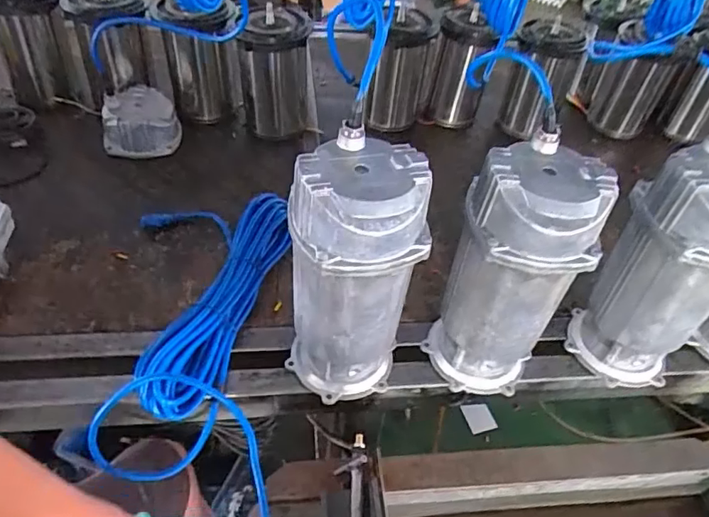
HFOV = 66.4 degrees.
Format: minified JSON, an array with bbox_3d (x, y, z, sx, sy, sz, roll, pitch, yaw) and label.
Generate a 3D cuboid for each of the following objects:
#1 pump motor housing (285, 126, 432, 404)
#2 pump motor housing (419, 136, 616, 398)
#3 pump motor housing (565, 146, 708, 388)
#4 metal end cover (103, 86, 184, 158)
[{"bbox_3d":[-0.002,0.028,0.576,0.115,0.290,0.107,4,45,-4],"label":"pump motor housing"},{"bbox_3d":[0.169,0.026,0.606,0.133,0.292,0.114,24,47,16],"label":"pump motor housing"},{"bbox_3d":[0.362,0.024,0.632,0.119,0.292,0.113,8,45,0],"label":"pump motor housing"},{"bbox_3d":[-0.381,-0.237,0.972,0.133,0.089,0.124,-9,47,-16],"label":"metal end cover"}]

